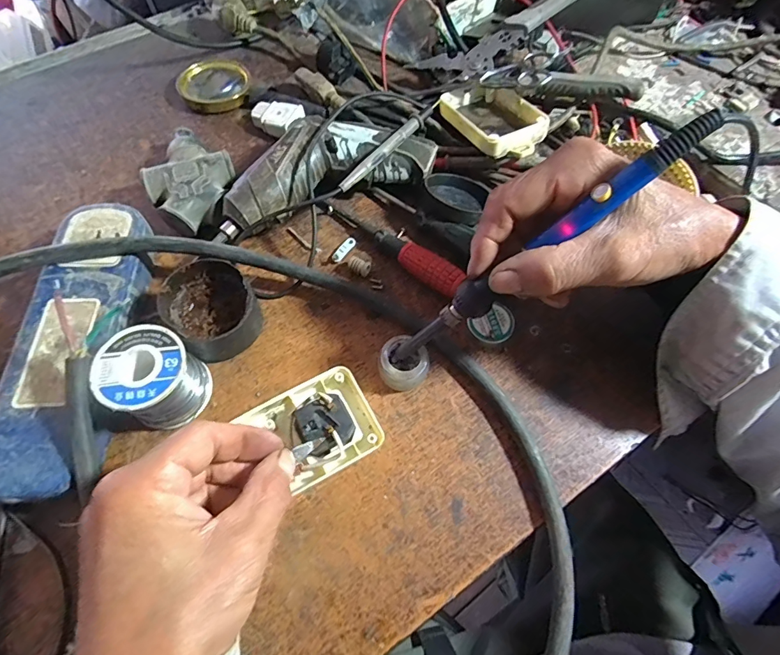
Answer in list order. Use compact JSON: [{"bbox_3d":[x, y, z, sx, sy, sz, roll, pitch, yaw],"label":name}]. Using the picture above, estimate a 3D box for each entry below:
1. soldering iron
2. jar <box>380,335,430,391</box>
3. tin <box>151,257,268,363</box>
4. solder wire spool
[{"bbox_3d":[0.072,-0.035,0.237,0.204,0.016,0.018,-39,63,29],"label":"soldering iron"},{"bbox_3d":[0.010,0.025,0.294,0.032,0.022,0.031,0,65,1],"label":"jar"},{"bbox_3d":[-0.122,-0.011,0.299,0.056,0.040,0.058,0,65,1],"label":"tin"},{"bbox_3d":[-0.144,0.033,0.269,0.051,0.050,0.050,0,65,1],"label":"solder wire spool"}]

